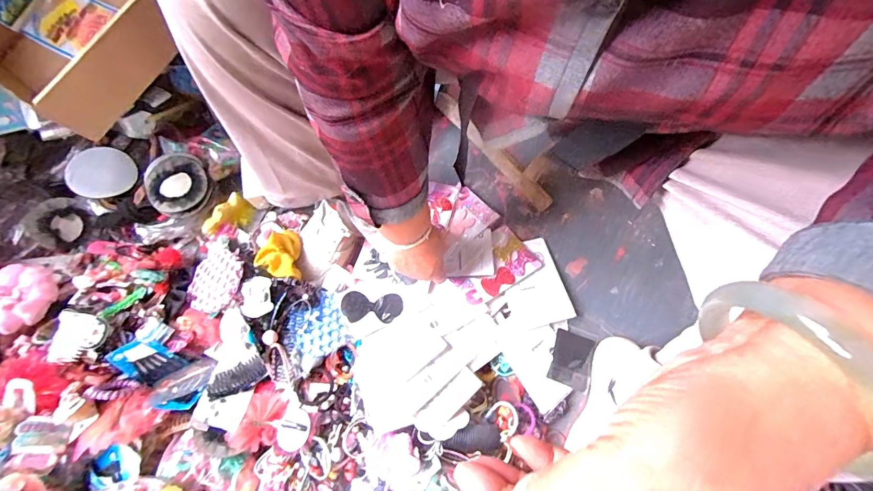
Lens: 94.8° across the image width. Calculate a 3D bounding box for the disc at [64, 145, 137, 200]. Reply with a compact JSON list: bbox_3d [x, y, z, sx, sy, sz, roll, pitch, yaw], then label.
[{"bbox_3d":[-0.541,-0.121,0.655,0.023,0.101,0.082,-22,116,30],"label":"disc"}]

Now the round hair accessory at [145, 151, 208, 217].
[{"bbox_3d":[-0.427,-0.103,0.660,0.108,0.032,0.096,35,78,10],"label":"round hair accessory"}]

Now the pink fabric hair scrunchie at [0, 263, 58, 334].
[{"bbox_3d":[-0.617,0.078,0.597,0.079,0.058,0.099,15,75,6],"label":"pink fabric hair scrunchie"}]

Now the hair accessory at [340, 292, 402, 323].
[{"bbox_3d":[-0.098,0.094,0.607,0.090,0.004,0.048,4,59,2],"label":"hair accessory"}]

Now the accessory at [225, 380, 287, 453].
[{"bbox_3d":[-0.249,0.243,0.562,0.057,0.024,0.087,22,76,7],"label":"accessory"}]

